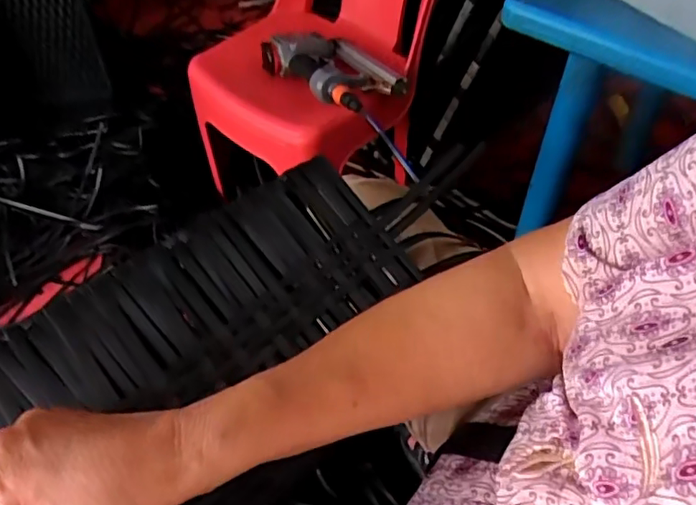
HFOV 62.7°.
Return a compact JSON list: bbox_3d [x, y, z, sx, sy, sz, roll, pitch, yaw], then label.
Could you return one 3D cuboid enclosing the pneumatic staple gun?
[{"bbox_3d":[-0.026,-0.294,0.908,0.132,0.044,0.247,-30,55,-28],"label":"pneumatic staple gun"}]

